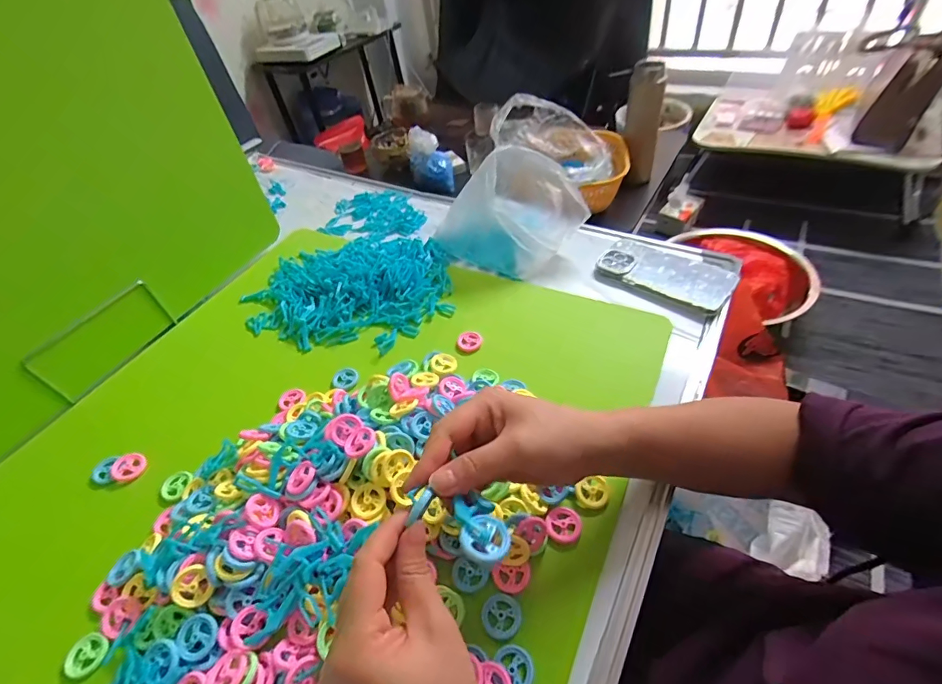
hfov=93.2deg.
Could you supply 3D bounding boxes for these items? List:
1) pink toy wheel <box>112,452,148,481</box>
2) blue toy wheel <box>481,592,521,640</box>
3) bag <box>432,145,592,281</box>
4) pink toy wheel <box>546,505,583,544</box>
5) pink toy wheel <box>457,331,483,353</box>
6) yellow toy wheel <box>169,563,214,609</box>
[{"bbox_3d":[-0.352,0.128,0.460,0.028,0.012,0.027,-26,51,-16],"label":"pink toy wheel"},{"bbox_3d":[0.023,0.205,0.334,0.029,0.004,0.029,-3,48,4],"label":"blue toy wheel"},{"bbox_3d":[0.054,-0.190,0.619,0.174,0.125,0.141,26,55,29],"label":"bag"},{"bbox_3d":[0.079,0.155,0.380,0.030,0.004,0.030,-3,48,4],"label":"pink toy wheel"},{"bbox_3d":[-0.001,-0.001,0.537,0.030,0.011,0.025,-2,48,5],"label":"pink toy wheel"},{"bbox_3d":[-0.217,0.190,0.346,0.025,0.004,0.030,-27,83,-28],"label":"yellow toy wheel"}]

